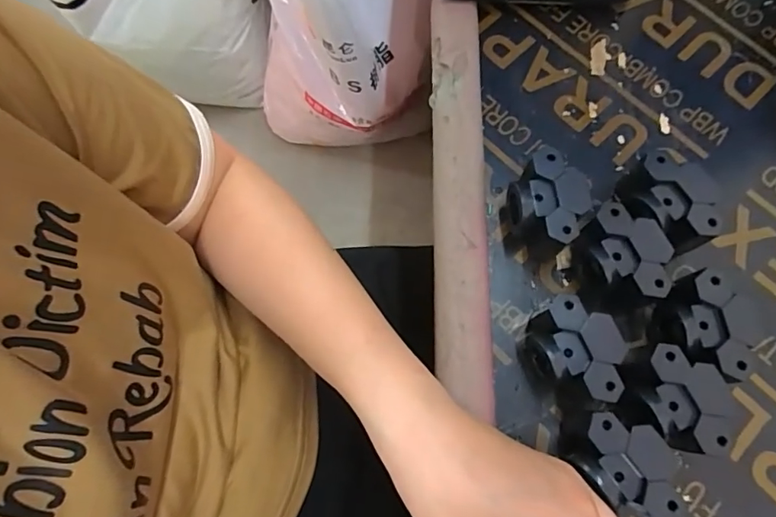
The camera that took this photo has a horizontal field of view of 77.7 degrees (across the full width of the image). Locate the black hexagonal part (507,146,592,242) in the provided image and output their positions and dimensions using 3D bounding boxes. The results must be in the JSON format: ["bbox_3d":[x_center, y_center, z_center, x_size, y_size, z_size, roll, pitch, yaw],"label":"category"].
[{"bbox_3d":[0.094,-0.031,0.291,0.046,0.044,0.046,38,77,10],"label":"black hexagonal part"}]

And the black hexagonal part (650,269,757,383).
[{"bbox_3d":[0.171,0.039,0.269,0.046,0.042,0.052,38,77,10],"label":"black hexagonal part"}]

